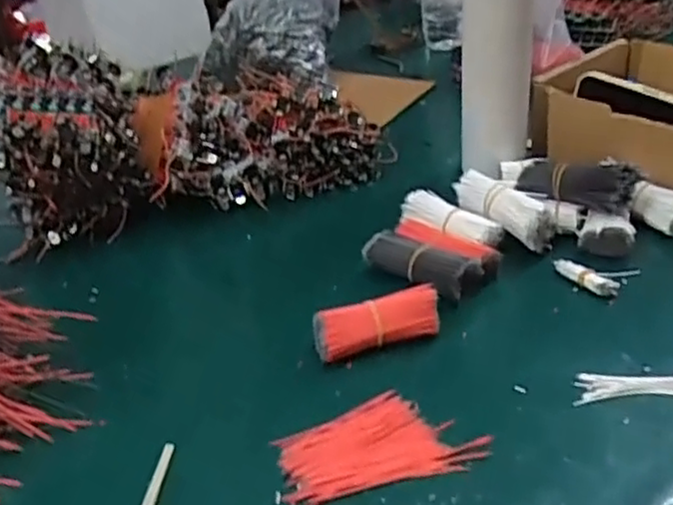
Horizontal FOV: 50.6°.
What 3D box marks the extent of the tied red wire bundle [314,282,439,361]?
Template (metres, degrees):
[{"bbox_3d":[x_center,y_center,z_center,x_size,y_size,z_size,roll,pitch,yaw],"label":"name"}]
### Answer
[{"bbox_3d":[0.029,0.052,0.513,0.092,0.037,0.027,-13,32,-12],"label":"tied red wire bundle"}]

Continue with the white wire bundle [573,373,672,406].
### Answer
[{"bbox_3d":[0.206,0.086,0.463,0.100,0.005,0.022,-3,32,4],"label":"white wire bundle"}]

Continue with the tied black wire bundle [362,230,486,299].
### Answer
[{"bbox_3d":[0.068,0.009,0.576,0.093,0.035,0.035,15,37,30],"label":"tied black wire bundle"}]

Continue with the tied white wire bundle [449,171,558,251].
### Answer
[{"bbox_3d":[0.145,-0.041,0.609,0.091,0.035,0.029,35,48,28],"label":"tied white wire bundle"}]

